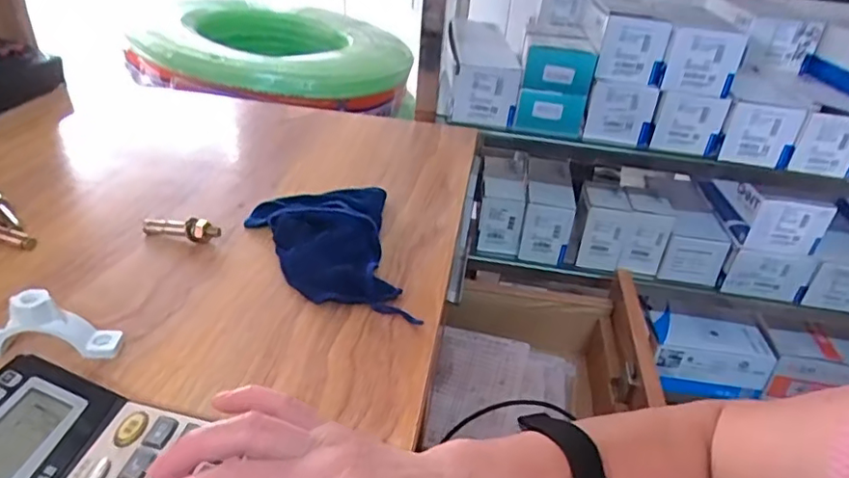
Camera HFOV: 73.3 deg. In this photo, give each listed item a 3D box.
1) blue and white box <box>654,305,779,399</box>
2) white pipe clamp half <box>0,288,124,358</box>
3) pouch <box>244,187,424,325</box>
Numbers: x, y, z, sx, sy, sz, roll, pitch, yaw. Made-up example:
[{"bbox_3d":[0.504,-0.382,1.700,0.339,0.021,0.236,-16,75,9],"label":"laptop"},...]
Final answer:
[{"bbox_3d":[0.479,0.197,0.976,0.182,0.093,0.091,7,32,3],"label":"blue and white box"},{"bbox_3d":[-0.243,0.053,0.358,0.090,0.041,0.021,1,32,-6],"label":"white pipe clamp half"},{"bbox_3d":[-0.082,0.001,0.471,0.119,0.037,0.171,-3,33,-13],"label":"pouch"}]

